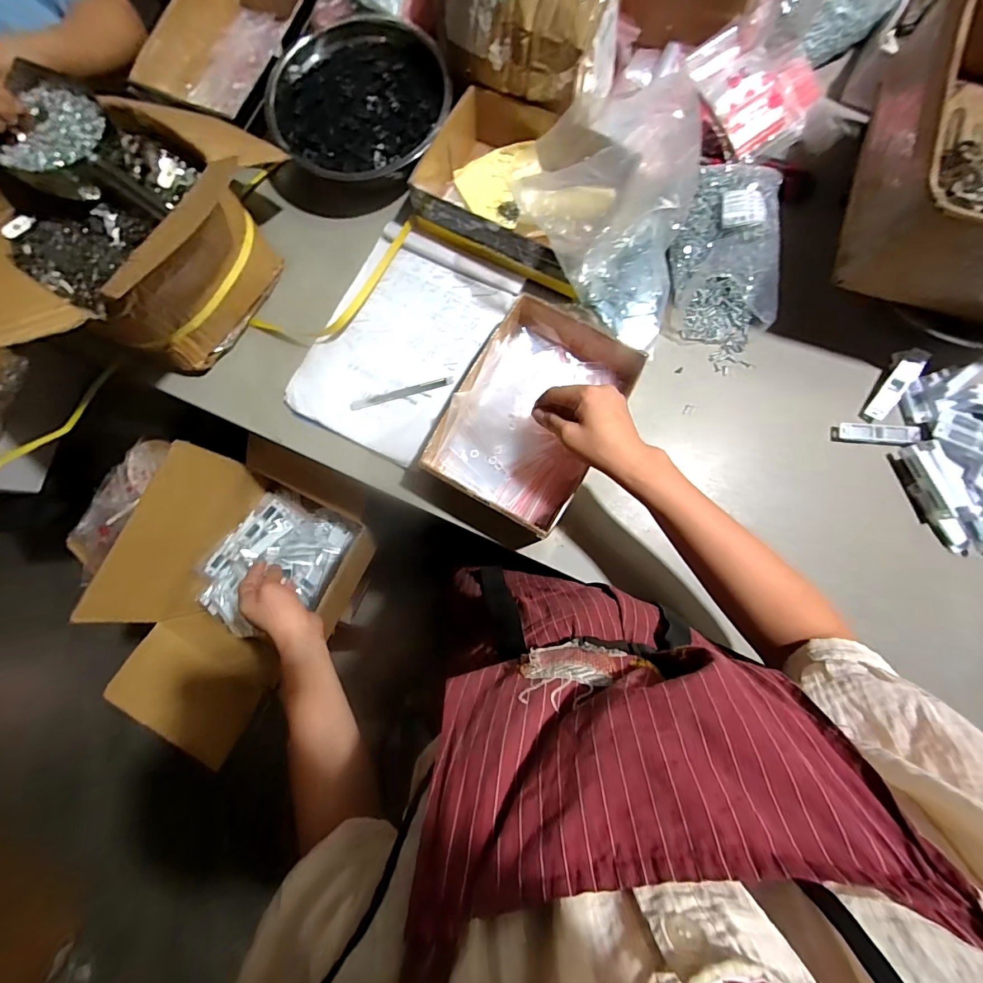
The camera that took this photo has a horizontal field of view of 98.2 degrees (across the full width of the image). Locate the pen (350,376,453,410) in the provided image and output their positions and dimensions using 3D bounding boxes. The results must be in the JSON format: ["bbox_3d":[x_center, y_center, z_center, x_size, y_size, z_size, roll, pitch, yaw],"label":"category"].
[{"bbox_3d":[-0.122,-0.133,0.577,0.141,0.006,0.014,-15,82,1],"label":"pen"}]

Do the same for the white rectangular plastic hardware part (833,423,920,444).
[{"bbox_3d":[0.493,-0.075,0.548,0.090,0.007,0.025,5,86,15],"label":"white rectangular plastic hardware part"}]

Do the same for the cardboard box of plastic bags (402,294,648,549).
[{"bbox_3d":[0.040,-0.084,0.531,0.190,0.063,0.278,32,85,7],"label":"cardboard box of plastic bags"}]

